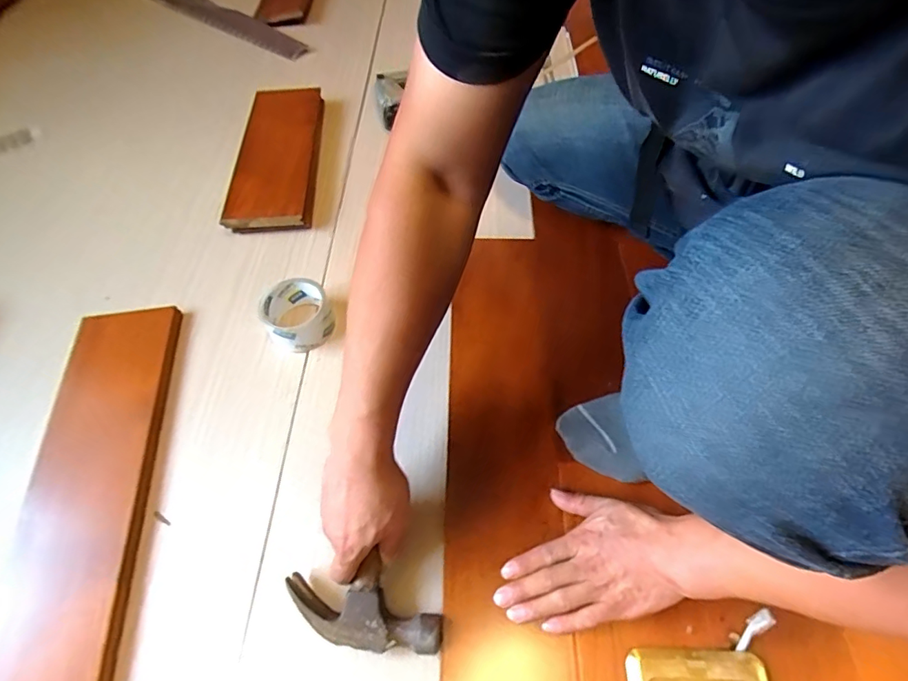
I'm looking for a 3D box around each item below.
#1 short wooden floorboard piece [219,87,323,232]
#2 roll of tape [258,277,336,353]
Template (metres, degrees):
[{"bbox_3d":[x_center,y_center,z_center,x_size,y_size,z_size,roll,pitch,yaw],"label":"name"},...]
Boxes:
[{"bbox_3d":[-0.310,-0.334,0.871,0.134,0.044,0.369,-2,54,-5],"label":"short wooden floorboard piece"},{"bbox_3d":[-0.210,-0.031,0.661,0.084,0.057,0.087,1,56,-1],"label":"roll of tape"}]

